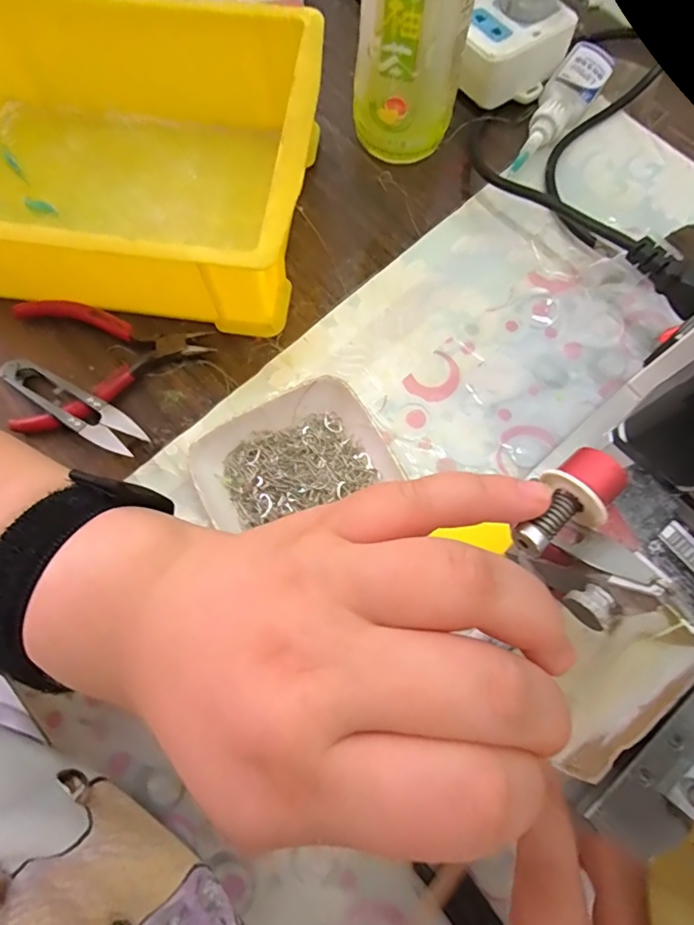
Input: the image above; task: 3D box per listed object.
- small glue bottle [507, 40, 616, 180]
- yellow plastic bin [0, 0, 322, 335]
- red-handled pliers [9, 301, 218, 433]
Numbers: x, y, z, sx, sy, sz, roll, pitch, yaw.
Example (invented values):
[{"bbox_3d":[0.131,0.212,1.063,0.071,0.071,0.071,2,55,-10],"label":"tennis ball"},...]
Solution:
[{"bbox_3d":[0.149,-0.244,0.347,0.031,0.021,0.117,30,75,8],"label":"small glue bottle"},{"bbox_3d":[-0.147,-0.173,0.295,0.233,0.071,0.164,9,73,1],"label":"yellow plastic bin"},{"bbox_3d":[-0.138,-0.061,0.295,0.111,0.012,0.083,-8,73,-4],"label":"red-handled pliers"}]

